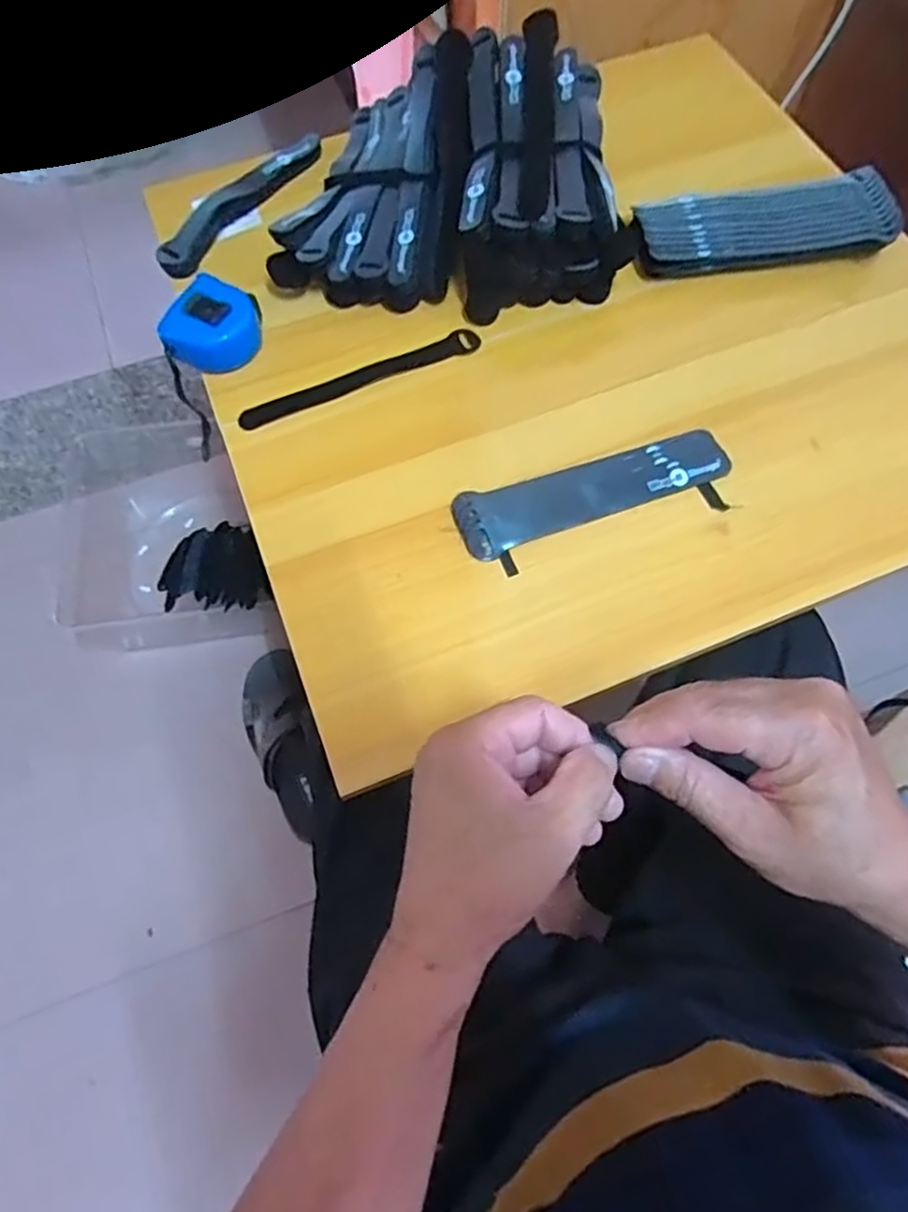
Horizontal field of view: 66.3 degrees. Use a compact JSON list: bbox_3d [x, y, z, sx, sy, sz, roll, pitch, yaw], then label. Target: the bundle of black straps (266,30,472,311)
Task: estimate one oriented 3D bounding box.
[{"bbox_3d":[-0.057,-0.357,0.575,0.135,0.089,0.202,12,68,7],"label":"bundle of black straps"}]

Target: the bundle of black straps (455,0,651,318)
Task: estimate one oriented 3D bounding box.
[{"bbox_3d":[0.071,-0.352,0.573,0.134,0.107,0.210,-2,67,1],"label":"bundle of black straps"}]

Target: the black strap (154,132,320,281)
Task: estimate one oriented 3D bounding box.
[{"bbox_3d":[-0.189,-0.363,0.620,0.039,0.015,0.196,34,72,15],"label":"black strap"}]

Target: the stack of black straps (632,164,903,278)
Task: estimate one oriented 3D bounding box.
[{"bbox_3d":[0.251,-0.313,0.577,0.202,0.043,0.077,-6,67,0],"label":"stack of black straps"}]

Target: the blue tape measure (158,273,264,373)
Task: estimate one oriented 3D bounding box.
[{"bbox_3d":[-0.190,-0.221,0.549,0.060,0.035,0.069,31,72,14],"label":"blue tape measure"}]

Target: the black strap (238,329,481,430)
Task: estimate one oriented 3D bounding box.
[{"bbox_3d":[-0.073,-0.178,0.545,0.193,0.011,0.025,-22,68,-8],"label":"black strap"}]

